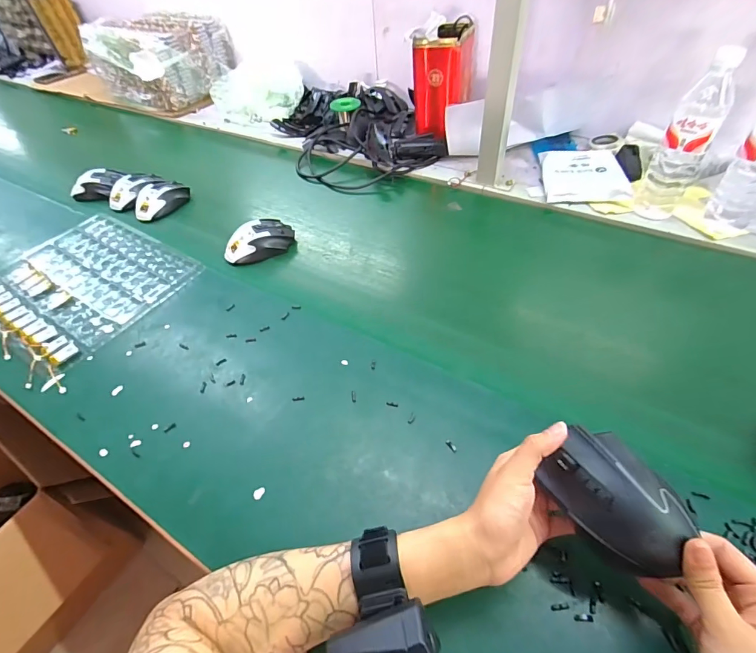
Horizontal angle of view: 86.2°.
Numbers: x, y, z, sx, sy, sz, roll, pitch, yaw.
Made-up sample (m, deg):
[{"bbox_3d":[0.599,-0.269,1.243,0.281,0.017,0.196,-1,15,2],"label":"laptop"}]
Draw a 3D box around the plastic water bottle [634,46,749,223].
[{"bbox_3d":[0.450,-0.264,0.591,0.072,0.212,0.077,26,56,26],"label":"plastic water bottle"}]

